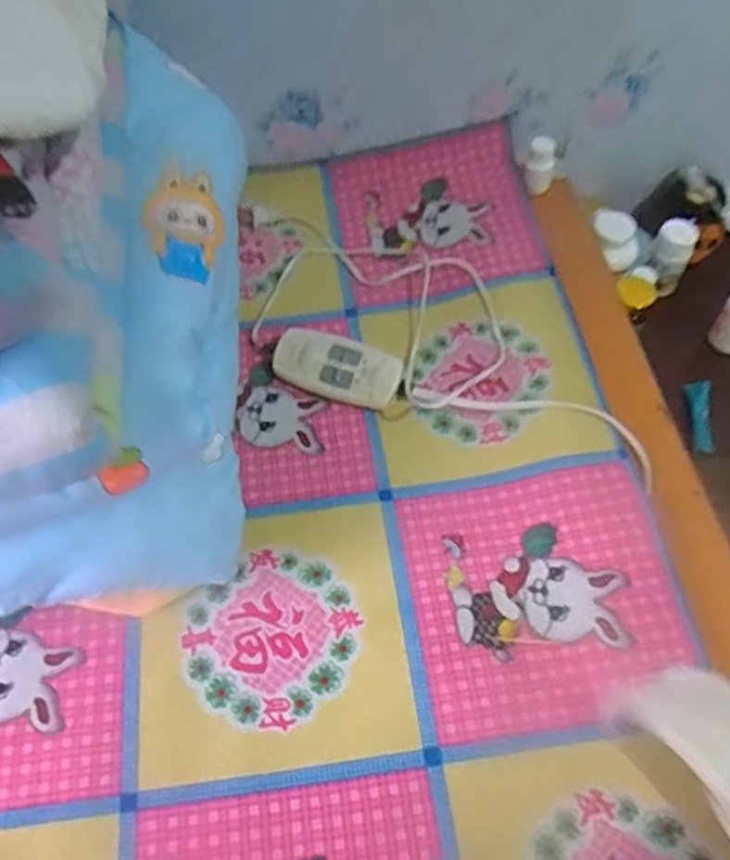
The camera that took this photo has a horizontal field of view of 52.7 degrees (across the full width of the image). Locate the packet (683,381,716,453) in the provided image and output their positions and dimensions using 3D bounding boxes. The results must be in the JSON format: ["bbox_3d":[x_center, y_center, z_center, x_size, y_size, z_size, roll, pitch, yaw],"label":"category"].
[{"bbox_3d":[0.371,-0.020,0.815,0.029,0.016,0.097,10,59,5],"label":"packet"}]

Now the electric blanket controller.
[{"bbox_3d":[-0.025,-0.058,0.692,0.118,0.026,0.058,22,85,8],"label":"electric blanket controller"}]

